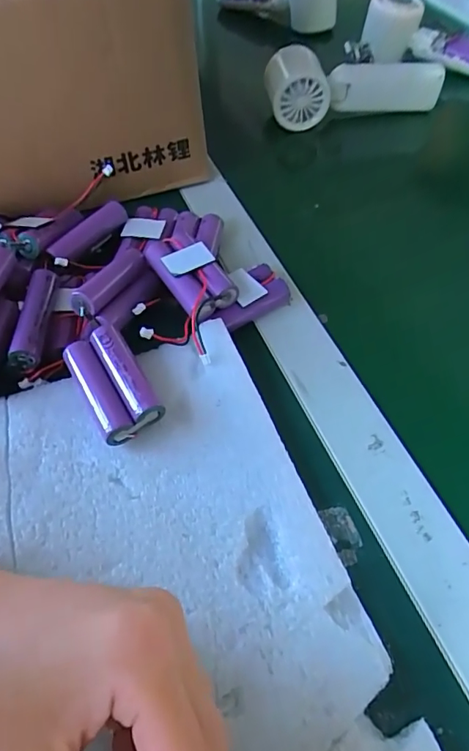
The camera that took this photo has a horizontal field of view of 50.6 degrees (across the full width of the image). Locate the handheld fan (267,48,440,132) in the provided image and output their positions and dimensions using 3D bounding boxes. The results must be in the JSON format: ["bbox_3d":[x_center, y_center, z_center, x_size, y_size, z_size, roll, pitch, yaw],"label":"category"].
[{"bbox_3d":[0.114,-0.287,0.484,0.165,0.057,0.050,-12,56,-5],"label":"handheld fan"}]

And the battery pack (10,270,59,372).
[{"bbox_3d":[-0.126,-0.036,0.311,0.020,0.022,0.064,-2,55,1],"label":"battery pack"}]

